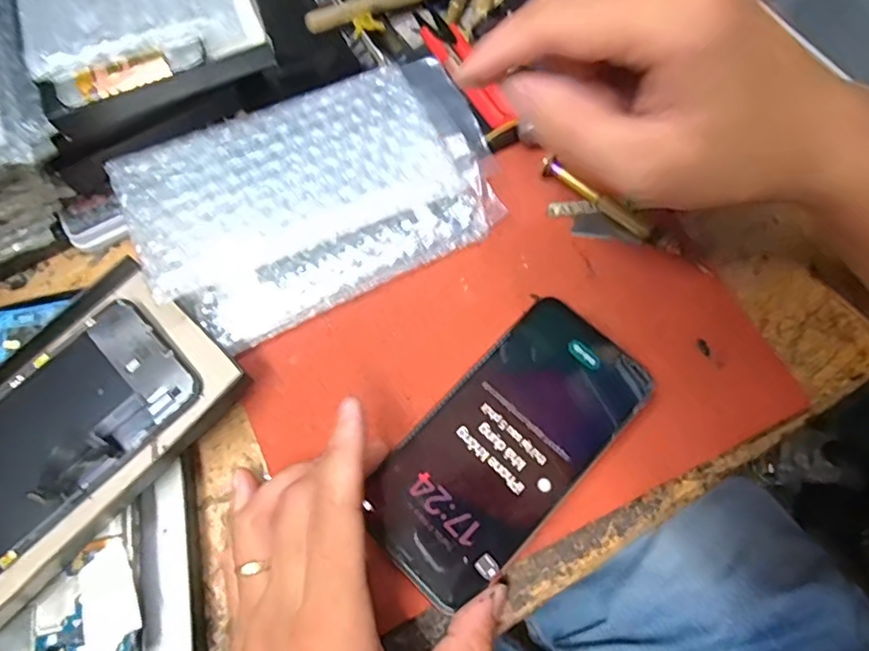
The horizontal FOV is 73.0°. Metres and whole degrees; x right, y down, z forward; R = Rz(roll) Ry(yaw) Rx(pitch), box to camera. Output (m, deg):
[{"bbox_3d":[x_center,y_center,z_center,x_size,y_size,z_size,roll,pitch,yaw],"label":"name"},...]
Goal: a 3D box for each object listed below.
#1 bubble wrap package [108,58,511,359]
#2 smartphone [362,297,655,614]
[{"bbox_3d":[-0.060,-0.071,0.310,0.184,0.030,0.110,-26,72,-8],"label":"bubble wrap package"},{"bbox_3d":[0.035,0.055,0.275,0.071,0.011,0.143,43,78,9],"label":"smartphone"}]

